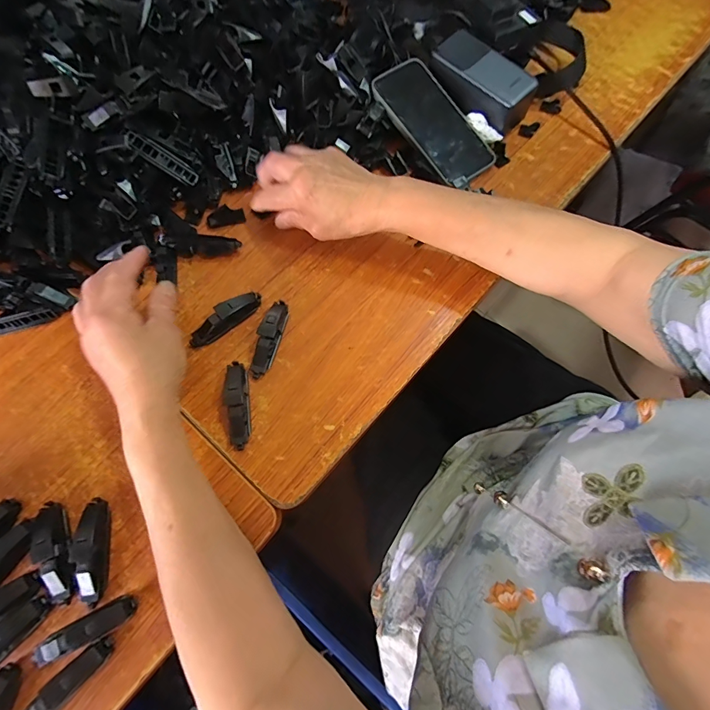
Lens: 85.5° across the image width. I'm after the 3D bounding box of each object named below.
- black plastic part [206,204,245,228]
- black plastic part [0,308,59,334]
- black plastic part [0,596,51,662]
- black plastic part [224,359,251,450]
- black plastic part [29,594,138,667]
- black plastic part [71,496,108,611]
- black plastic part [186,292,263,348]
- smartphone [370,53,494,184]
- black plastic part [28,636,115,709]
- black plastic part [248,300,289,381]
[{"bbox_3d":[-0.146,-0.157,0.434,0.041,0.007,0.022,-12,71,-4],"label":"black plastic part"},{"bbox_3d":[-0.335,-0.034,0.382,0.071,0.017,0.010,-17,72,-6],"label":"black plastic part"},{"bbox_3d":[-0.273,0.220,0.292,0.020,0.021,0.074,40,75,12],"label":"black plastic part"},{"bbox_3d":[-0.109,0.045,0.355,0.018,0.023,0.081,-7,71,-3],"label":"black plastic part"},{"bbox_3d":[-0.211,0.215,0.295,0.079,0.020,0.019,-27,73,-9],"label":"black plastic part"},{"bbox_3d":[-0.217,0.160,0.314,0.018,0.022,0.079,-12,71,-5],"label":"black plastic part"},{"bbox_3d":[-0.129,-0.036,0.382,0.080,0.024,0.019,-35,74,-12],"label":"black plastic part"},{"bbox_3d":[0.095,-0.281,0.461,0.086,0.009,0.165,-42,88,-15],"label":"smartphone"},{"bbox_3d":[-0.216,0.247,0.284,0.019,0.023,0.077,40,75,12],"label":"black plastic part"},{"bbox_3d":[-0.084,-0.018,0.379,0.019,0.022,0.080,16,71,5],"label":"black plastic part"}]

